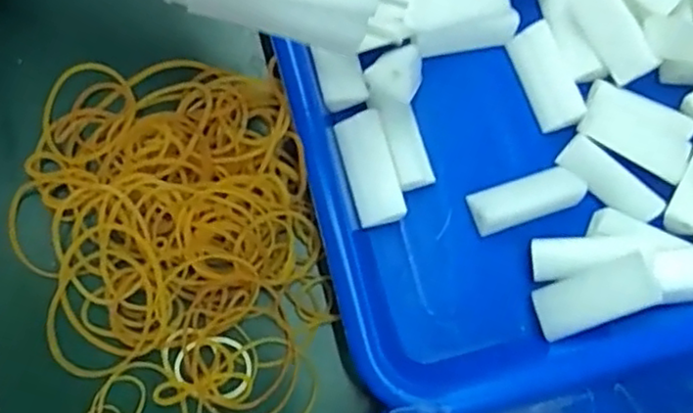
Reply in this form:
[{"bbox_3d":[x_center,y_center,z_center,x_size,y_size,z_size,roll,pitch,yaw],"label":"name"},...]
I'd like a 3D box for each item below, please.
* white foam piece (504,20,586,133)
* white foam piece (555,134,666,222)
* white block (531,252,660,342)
[{"bbox_3d":[0.087,-0.057,0.295,0.021,0.008,0.045,-27,78,20],"label":"white foam piece"},{"bbox_3d":[0.113,-0.012,0.285,0.046,0.007,0.018,44,79,8],"label":"white foam piece"},{"bbox_3d":[0.094,0.035,0.256,0.046,0.006,0.020,-28,77,29],"label":"white block"}]

